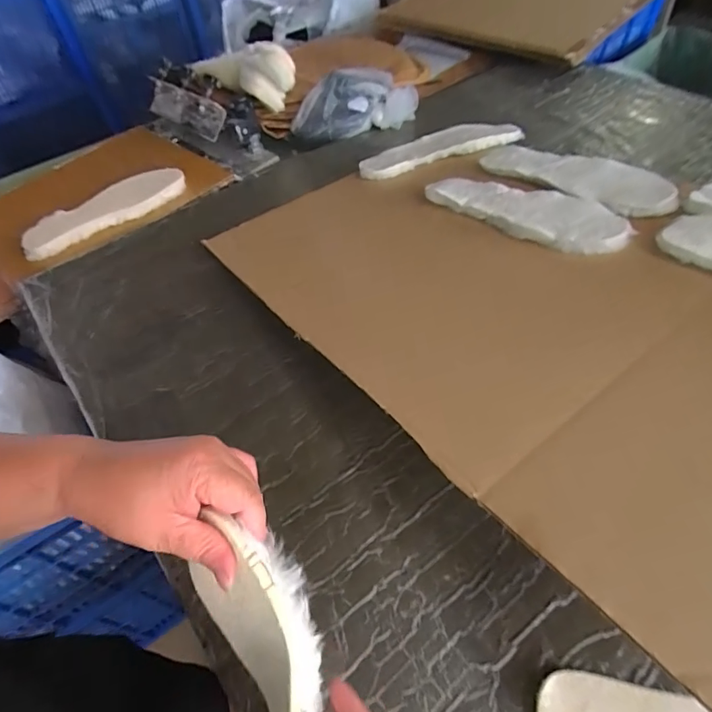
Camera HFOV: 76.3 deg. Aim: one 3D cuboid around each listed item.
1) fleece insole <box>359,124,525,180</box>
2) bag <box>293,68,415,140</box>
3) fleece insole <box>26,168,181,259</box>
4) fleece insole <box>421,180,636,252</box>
[{"bbox_3d":[0.141,-0.367,0.791,0.275,0.020,0.090,-15,54,4],"label":"fleece insole"},{"bbox_3d":[-0.006,-0.500,0.901,0.248,0.096,0.095,-13,52,-5],"label":"bag"},{"bbox_3d":[-0.444,-0.265,0.803,0.281,0.022,0.101,-34,57,-19],"label":"fleece insole"},{"bbox_3d":[0.219,-0.197,0.599,0.098,0.017,0.281,-35,46,-16],"label":"fleece insole"}]

